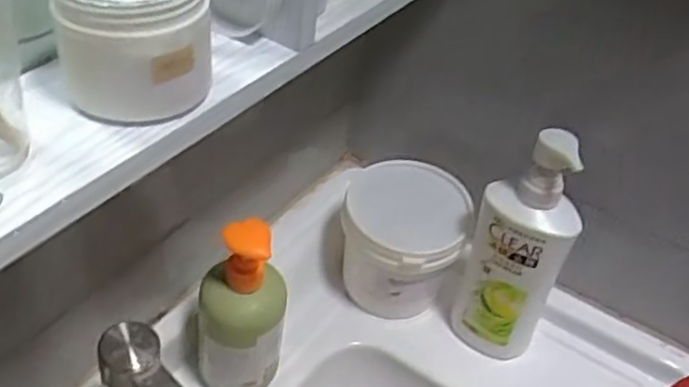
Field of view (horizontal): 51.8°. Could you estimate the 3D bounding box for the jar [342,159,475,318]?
[{"bbox_3d":[0.056,0.060,0.734,0.122,0.142,0.118,4,40,-4],"label":"jar"}]

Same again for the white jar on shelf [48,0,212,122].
[{"bbox_3d":[-0.109,-0.087,0.375,0.073,0.065,0.077,4,40,-4],"label":"white jar on shelf"}]

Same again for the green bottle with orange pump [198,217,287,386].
[{"bbox_3d":[-0.085,0.093,0.602,0.072,0.178,0.070,3,40,-5],"label":"green bottle with orange pump"}]

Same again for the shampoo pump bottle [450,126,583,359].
[{"bbox_3d":[0.161,0.052,0.658,0.087,0.250,0.061,17,41,12],"label":"shampoo pump bottle"}]

